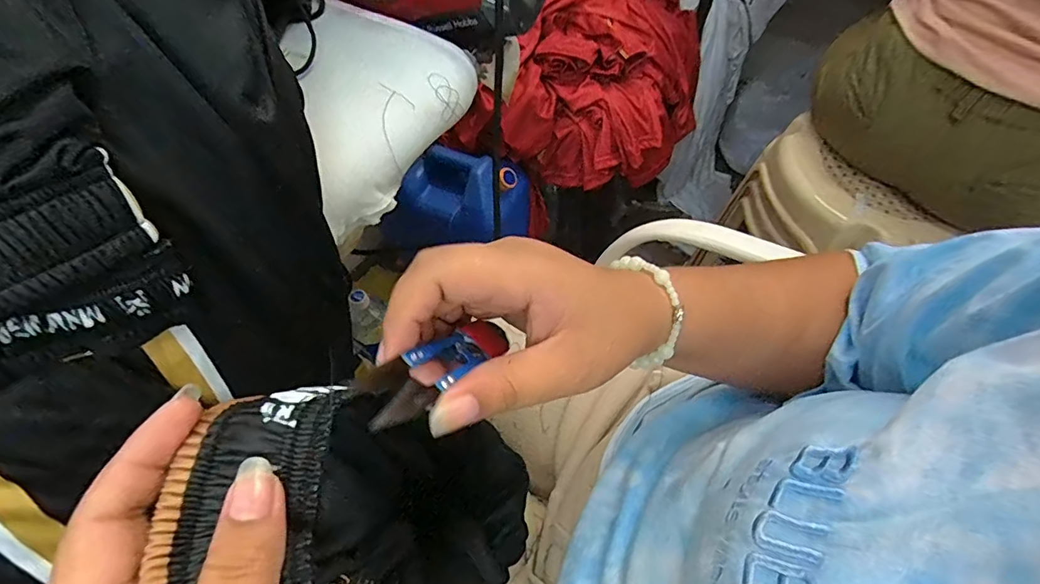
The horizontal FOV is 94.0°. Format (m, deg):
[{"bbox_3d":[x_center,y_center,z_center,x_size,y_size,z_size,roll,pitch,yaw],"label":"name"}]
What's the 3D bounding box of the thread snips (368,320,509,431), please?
[{"bbox_3d":[-0.032,0.033,0.197,0.023,0.019,0.099,21,19,14],"label":"thread snips"}]

